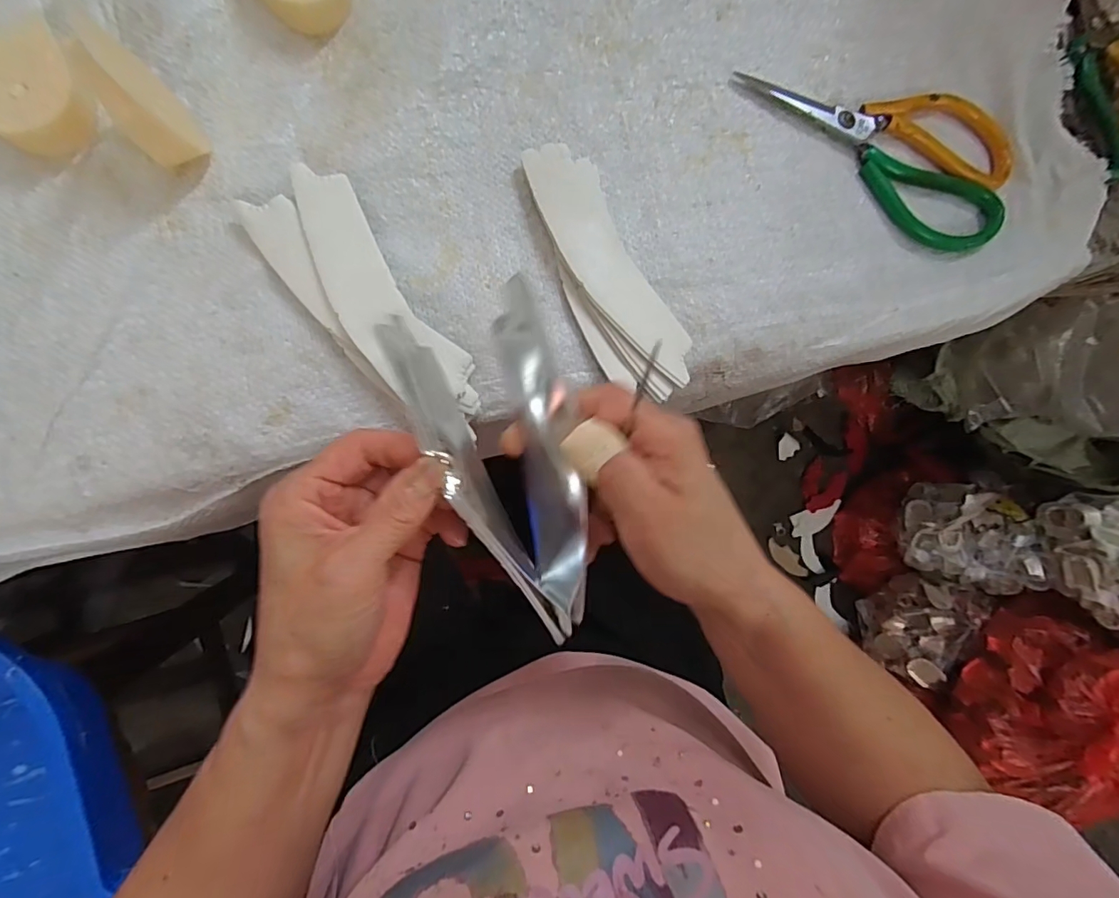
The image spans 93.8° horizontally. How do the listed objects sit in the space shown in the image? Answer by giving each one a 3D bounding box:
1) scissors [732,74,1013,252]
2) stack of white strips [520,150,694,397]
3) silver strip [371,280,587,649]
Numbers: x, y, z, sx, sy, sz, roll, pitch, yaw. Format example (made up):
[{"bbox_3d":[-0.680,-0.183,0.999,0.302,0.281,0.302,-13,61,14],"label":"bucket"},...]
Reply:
[{"bbox_3d":[0.210,-0.204,0.336,0.184,0.015,0.088,30,83,-6],"label":"scissors"},{"bbox_3d":[0.025,-0.102,0.306,0.051,0.016,0.156,-29,91,-9],"label":"stack of white strips"},{"bbox_3d":[-0.018,0.011,0.232,0.062,0.040,0.154,-23,105,-9],"label":"silver strip"}]

